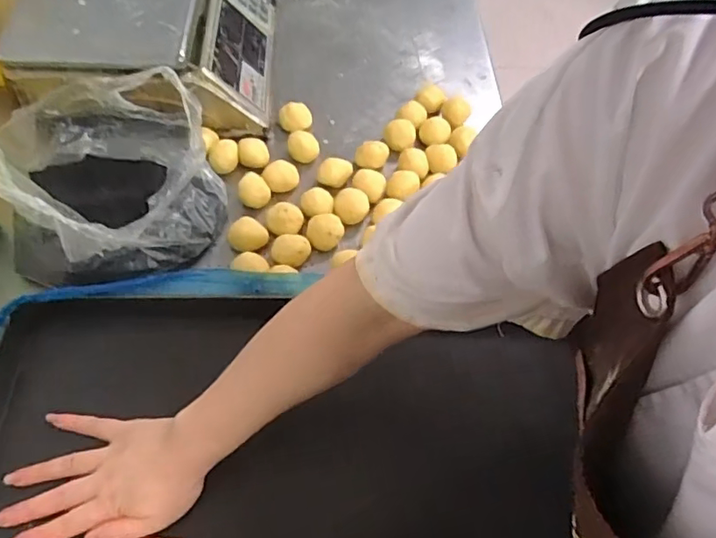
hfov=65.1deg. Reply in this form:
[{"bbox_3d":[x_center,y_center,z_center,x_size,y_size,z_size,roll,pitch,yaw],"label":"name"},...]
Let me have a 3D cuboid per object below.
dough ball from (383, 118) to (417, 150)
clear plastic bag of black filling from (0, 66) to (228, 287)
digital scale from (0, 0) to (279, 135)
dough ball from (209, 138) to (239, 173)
[{"bbox_3d":[0.057,-0.182,0.777,0.043,0.036,0.041,1,57,-2],"label":"dough ball"},{"bbox_3d":[-0.280,-0.105,0.632,0.237,0.135,0.251,-17,60,-13],"label":"clear plastic bag of black filling"},{"bbox_3d":[-0.278,-0.357,0.795,0.315,0.121,0.351,0,57,-3],"label":"digital scale"},{"bbox_3d":[-0.176,-0.151,0.739,0.037,0.029,0.042,-8,58,-8],"label":"dough ball"}]

